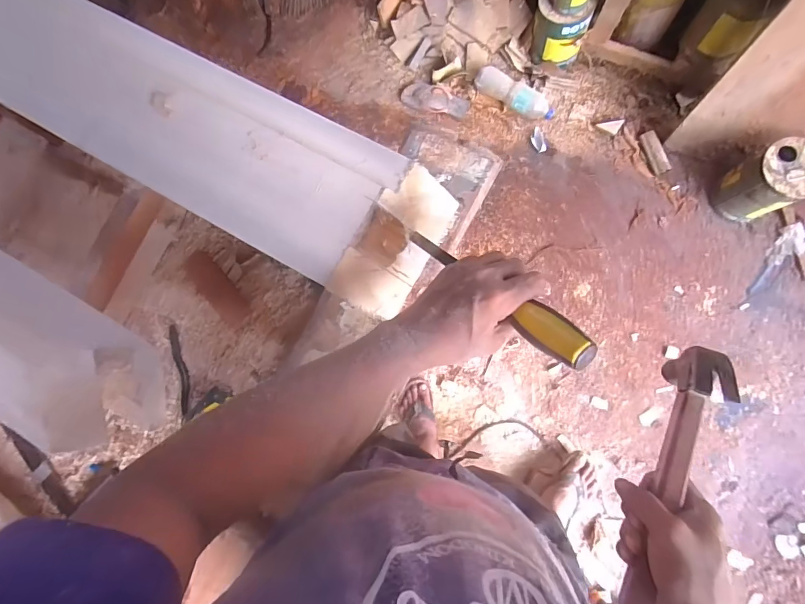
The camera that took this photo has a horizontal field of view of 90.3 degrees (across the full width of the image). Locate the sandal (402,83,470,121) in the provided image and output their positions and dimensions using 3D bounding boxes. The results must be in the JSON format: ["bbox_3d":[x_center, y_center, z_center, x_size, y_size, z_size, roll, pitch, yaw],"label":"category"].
[{"bbox_3d":[0.114,-0.700,1.387,0.234,0.024,0.096,23,85,8],"label":"sandal"}]

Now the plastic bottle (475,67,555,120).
[{"bbox_3d":[0.373,-0.693,1.328,0.275,0.077,0.093,40,87,9],"label":"plastic bottle"}]

